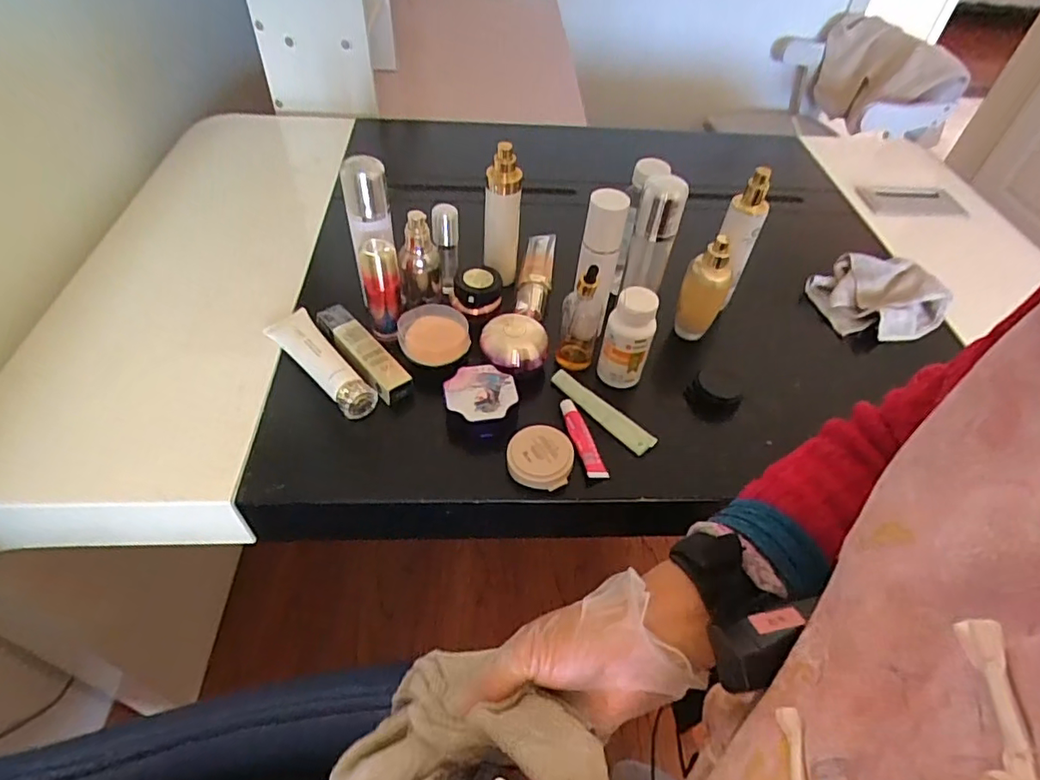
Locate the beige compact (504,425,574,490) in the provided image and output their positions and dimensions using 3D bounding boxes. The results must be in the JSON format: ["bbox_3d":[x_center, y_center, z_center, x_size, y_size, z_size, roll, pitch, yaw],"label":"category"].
[{"bbox_3d":[0.020,0.064,0.554,0.062,0.020,0.062,9,48,3],"label":"beige compact"}]

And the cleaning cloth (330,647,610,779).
[{"bbox_3d":[-0.030,0.186,0.306,0.148,0.040,0.092,-8,47,15],"label":"cleaning cloth"}]

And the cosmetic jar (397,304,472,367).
[{"bbox_3d":[-0.095,-0.065,0.621,0.075,0.027,0.074,3,48,-3],"label":"cosmetic jar"}]

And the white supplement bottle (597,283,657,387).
[{"bbox_3d":[0.115,-0.056,0.603,0.048,0.103,0.041,15,49,8],"label":"white supplement bottle"}]

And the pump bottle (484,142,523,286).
[{"bbox_3d":[-0.021,-0.205,0.676,0.042,0.182,0.032,4,48,-2],"label":"pump bottle"}]

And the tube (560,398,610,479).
[{"bbox_3d":[0.063,0.048,0.579,0.020,0.010,0.092,-11,51,-15],"label":"tube"}]

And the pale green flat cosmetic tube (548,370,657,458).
[{"bbox_3d":[0.087,0.021,0.609,0.131,0.009,0.027,38,56,25],"label":"pale green flat cosmetic tube"}]

